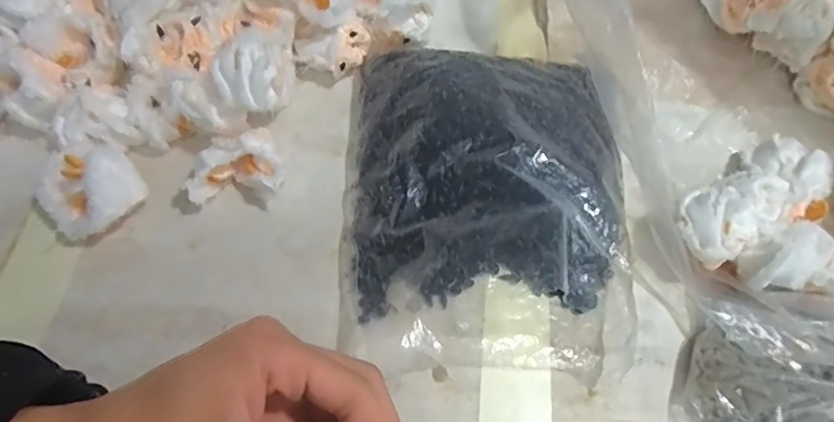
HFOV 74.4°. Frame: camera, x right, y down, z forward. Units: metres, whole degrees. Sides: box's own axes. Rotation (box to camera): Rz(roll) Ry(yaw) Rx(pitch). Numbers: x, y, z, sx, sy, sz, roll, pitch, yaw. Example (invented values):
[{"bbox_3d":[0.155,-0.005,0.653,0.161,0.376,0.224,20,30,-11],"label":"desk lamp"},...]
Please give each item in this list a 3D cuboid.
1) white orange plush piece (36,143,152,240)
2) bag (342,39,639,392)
[{"bbox_3d":[-0.211,-0.012,0.356,0.055,0.045,0.056,40,69,15],"label":"white orange plush piece"},{"bbox_3d":[0.049,-0.020,0.360,0.191,0.071,0.235,2,64,-2],"label":"bag"}]

